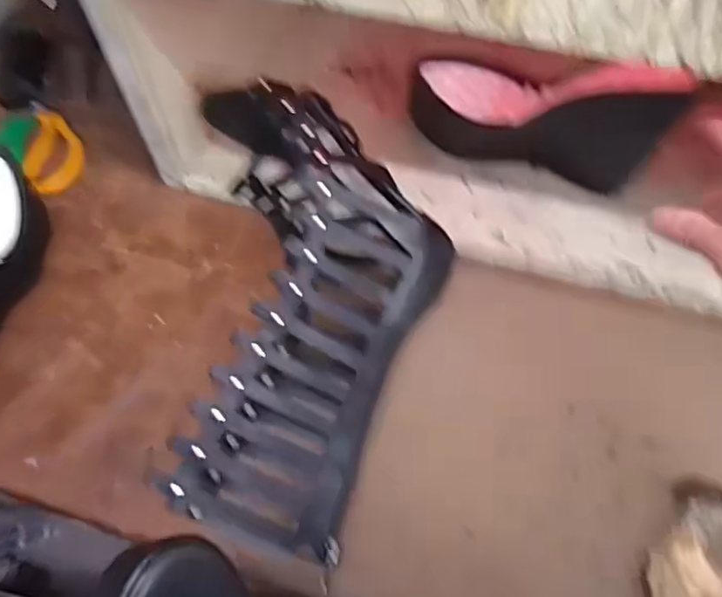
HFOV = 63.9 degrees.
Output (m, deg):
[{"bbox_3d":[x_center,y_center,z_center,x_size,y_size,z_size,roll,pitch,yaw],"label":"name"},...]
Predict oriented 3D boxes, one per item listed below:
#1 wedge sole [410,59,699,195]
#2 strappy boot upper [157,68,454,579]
[{"bbox_3d":[0.164,-0.168,0.527,0.232,0.118,0.075,16,62,26],"label":"wedge sole"},{"bbox_3d":[-0.033,0.001,0.431,0.190,0.073,0.340,5,76,4],"label":"strappy boot upper"}]

